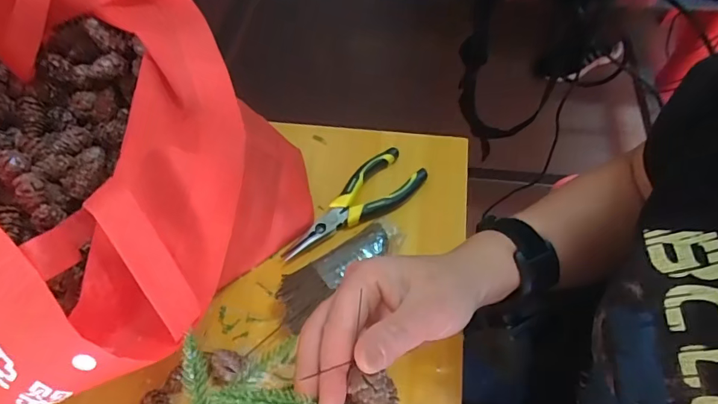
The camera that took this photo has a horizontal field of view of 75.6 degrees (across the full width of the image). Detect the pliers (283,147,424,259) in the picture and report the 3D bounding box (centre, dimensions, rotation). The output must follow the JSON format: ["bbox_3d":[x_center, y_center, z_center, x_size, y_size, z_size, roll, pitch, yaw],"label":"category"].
[{"bbox_3d":[-0.005,0.006,0.449,0.157,0.017,0.054,-40,64,-21],"label":"pliers"}]

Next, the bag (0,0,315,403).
[{"bbox_3d":[-0.207,-0.041,0.379,0.244,0.200,0.374,-31,61,-16],"label":"bag"}]

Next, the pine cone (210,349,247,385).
[{"bbox_3d":[-0.104,0.132,0.369,0.029,0.024,0.025,7,57,8],"label":"pine cone"}]

